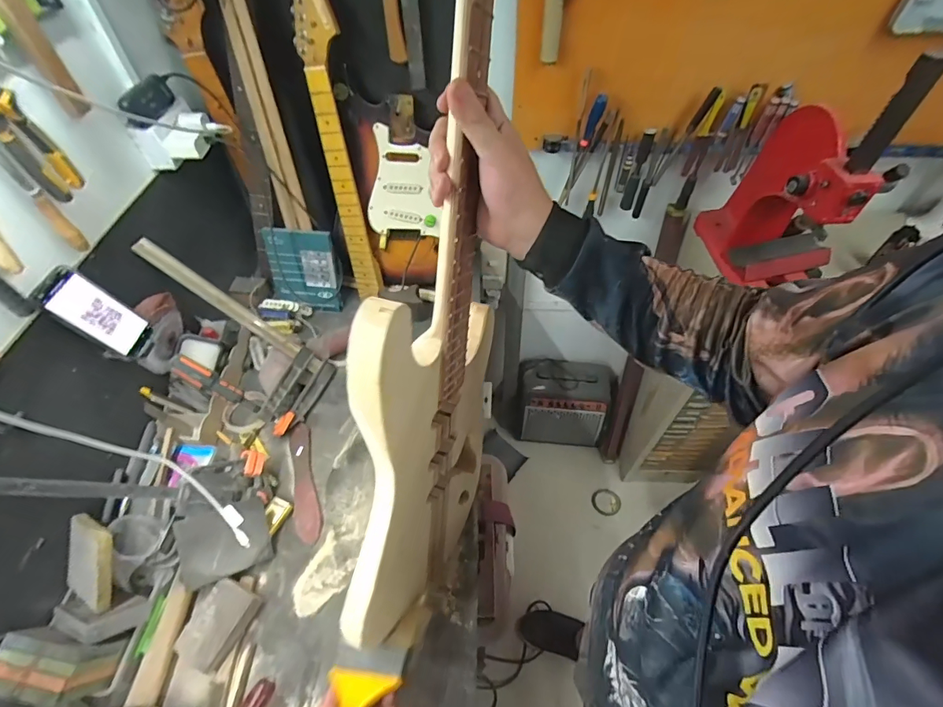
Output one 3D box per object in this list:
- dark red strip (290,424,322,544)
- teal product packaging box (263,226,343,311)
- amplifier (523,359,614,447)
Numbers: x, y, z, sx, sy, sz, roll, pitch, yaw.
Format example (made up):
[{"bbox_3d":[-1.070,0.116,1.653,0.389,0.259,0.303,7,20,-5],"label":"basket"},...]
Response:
[{"bbox_3d":[-0.296,0.223,0.782,0.042,0.005,0.218,-13,56,-11],"label":"dark red strip"},{"bbox_3d":[-0.375,-0.182,0.980,0.143,0.184,0.024,0,30,-2],"label":"teal product packaging box"},{"bbox_3d":[0.333,0.180,1.587,0.291,0.286,0.183,4,52,4],"label":"amplifier"}]

